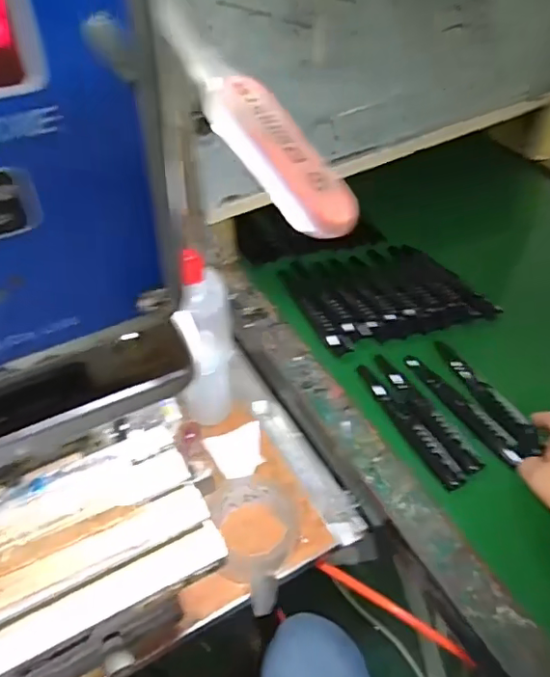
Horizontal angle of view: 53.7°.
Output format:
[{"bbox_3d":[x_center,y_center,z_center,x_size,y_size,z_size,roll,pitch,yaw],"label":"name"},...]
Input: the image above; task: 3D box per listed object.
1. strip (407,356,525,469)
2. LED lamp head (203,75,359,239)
[{"bbox_3d":[0.211,0.076,0.619,0.027,0.007,0.174,-22,46,-20],"label":"strip"},{"bbox_3d":[0.003,-0.070,0.208,0.029,0.010,0.074,-40,90,-31],"label":"LED lamp head"}]

